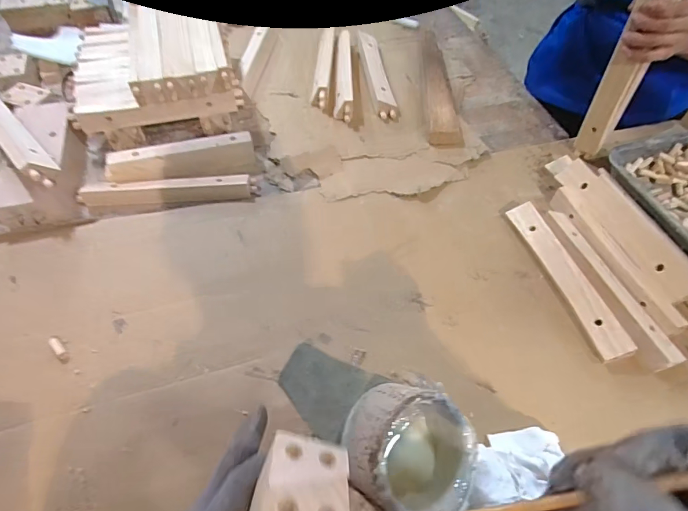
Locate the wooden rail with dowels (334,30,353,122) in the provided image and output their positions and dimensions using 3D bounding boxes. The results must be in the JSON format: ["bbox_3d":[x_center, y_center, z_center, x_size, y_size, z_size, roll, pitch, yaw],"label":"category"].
[{"bbox_3d":[0.003,-0.363,0.841,0.034,0.040,0.267,3,54,0],"label":"wooden rail with dowels"}]

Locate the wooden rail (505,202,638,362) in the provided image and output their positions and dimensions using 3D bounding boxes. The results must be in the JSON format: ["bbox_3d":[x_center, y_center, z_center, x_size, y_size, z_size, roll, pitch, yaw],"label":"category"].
[{"bbox_3d":[0.304,0.026,0.581,0.035,0.028,0.250,-11,56,-10],"label":"wooden rail"}]

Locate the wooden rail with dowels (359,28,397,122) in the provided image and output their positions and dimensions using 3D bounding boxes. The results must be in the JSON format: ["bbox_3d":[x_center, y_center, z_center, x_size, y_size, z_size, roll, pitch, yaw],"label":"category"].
[{"bbox_3d":[0.064,-0.377,0.859,0.049,0.032,0.272,-5,55,-6],"label":"wooden rail with dowels"}]

